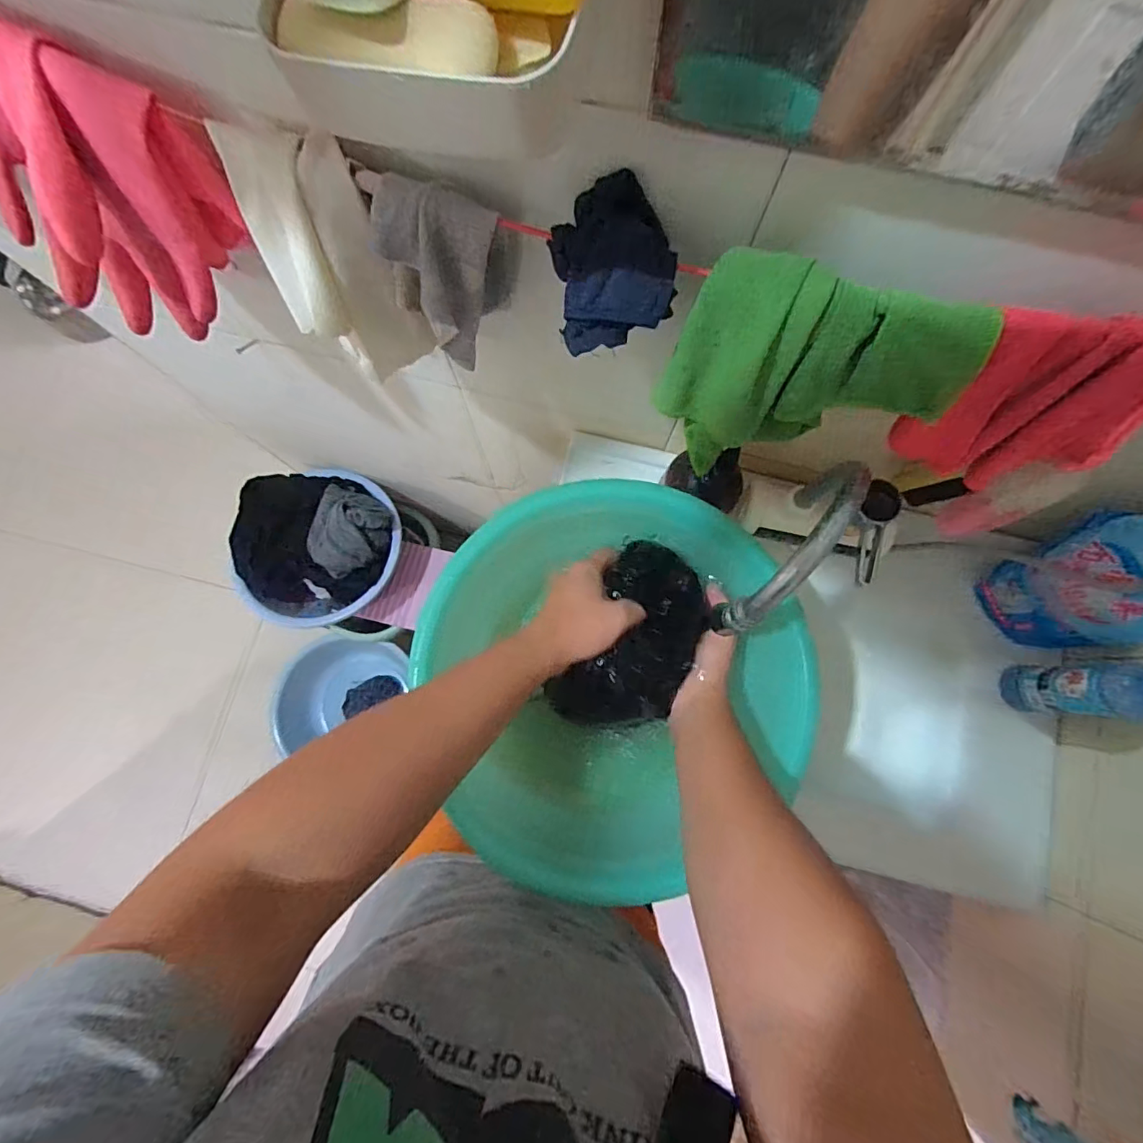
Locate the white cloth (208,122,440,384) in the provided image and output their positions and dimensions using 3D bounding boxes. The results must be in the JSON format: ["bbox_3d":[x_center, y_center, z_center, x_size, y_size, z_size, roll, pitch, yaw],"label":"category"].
[{"bbox_3d":[-0.168,-0.213,0.354,0.079,0.130,0.099,-32,81,-5],"label":"white cloth"}]

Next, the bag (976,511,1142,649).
[{"bbox_3d":[0.525,0.009,0.513,0.067,0.181,0.117,-21,79,-20],"label":"bag"}]

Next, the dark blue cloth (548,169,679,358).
[{"bbox_3d":[0.025,-0.181,0.320,0.072,0.073,0.075,-2,79,0],"label":"dark blue cloth"}]

